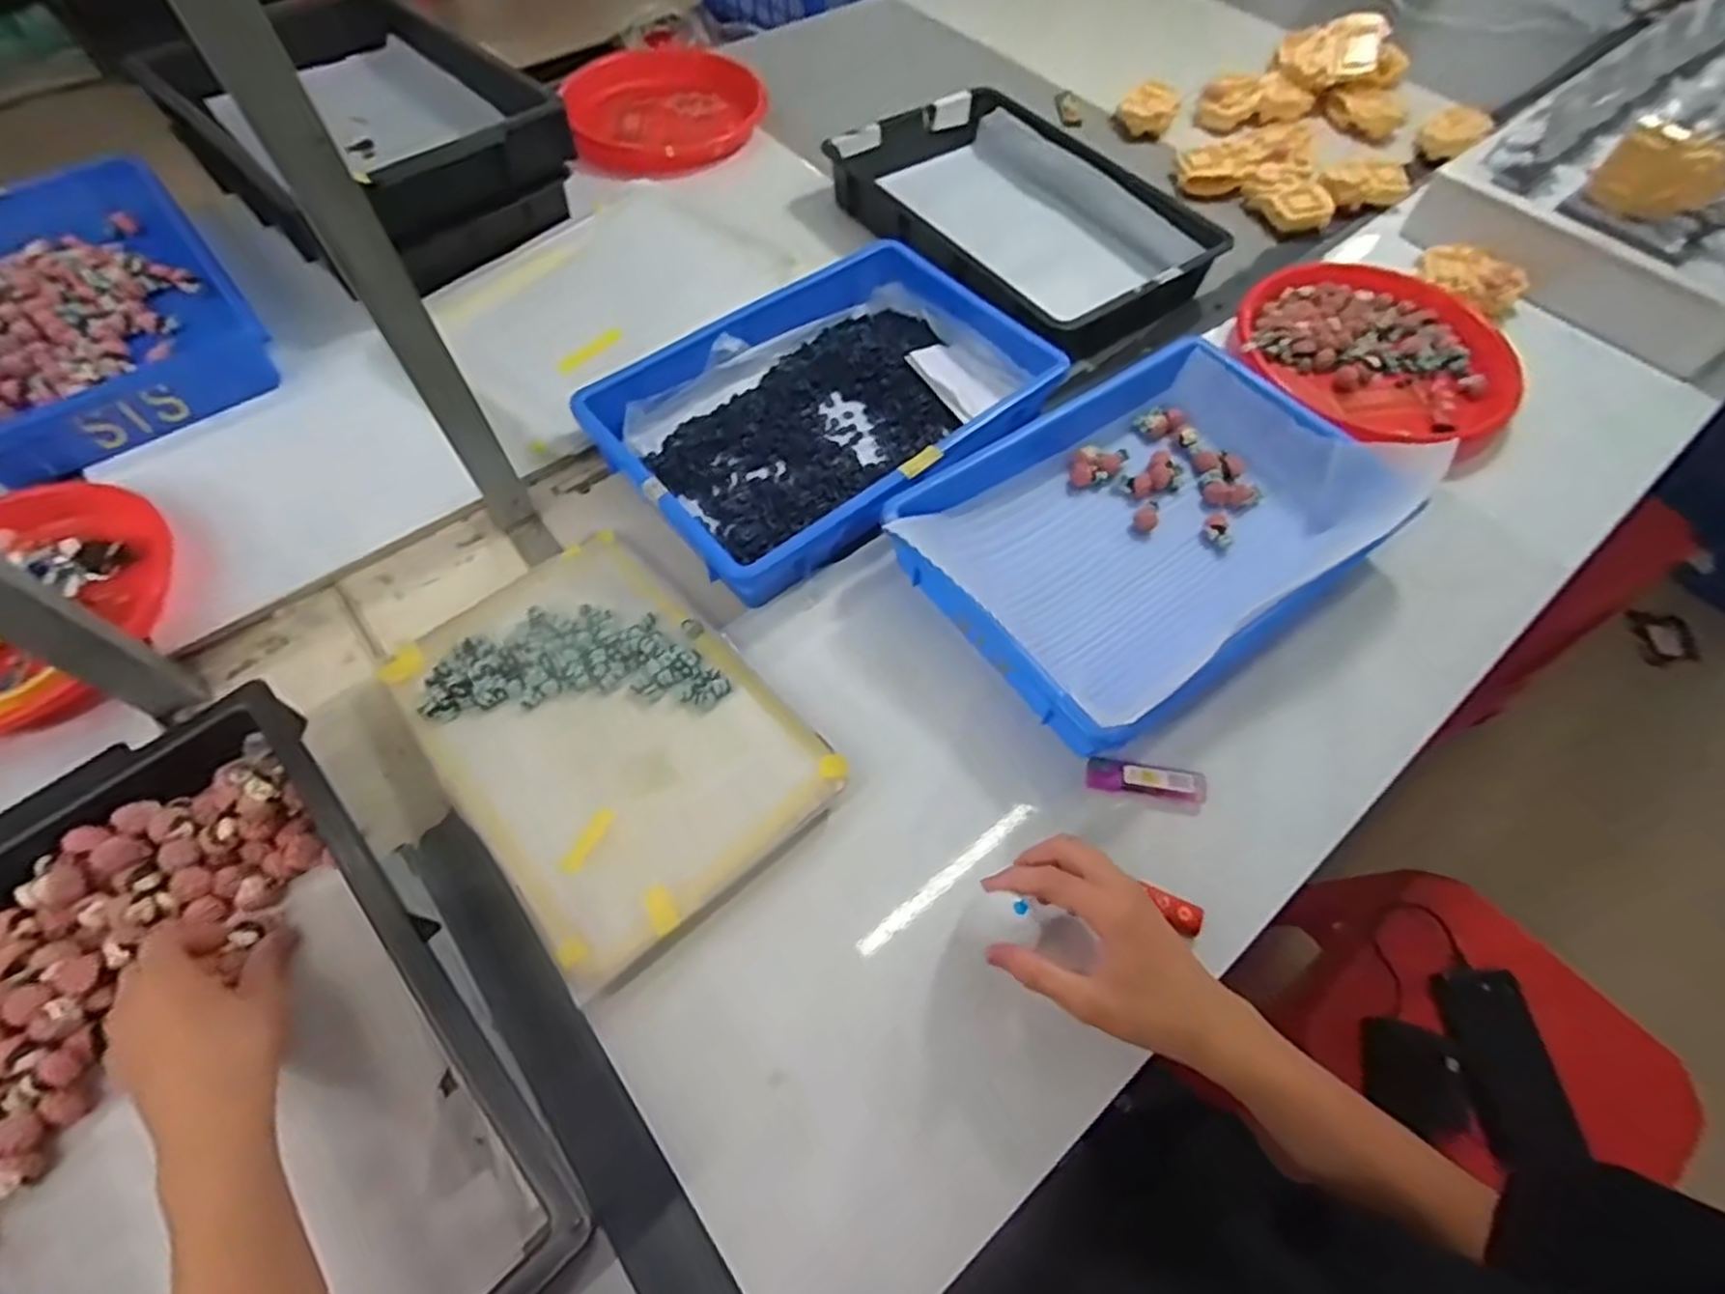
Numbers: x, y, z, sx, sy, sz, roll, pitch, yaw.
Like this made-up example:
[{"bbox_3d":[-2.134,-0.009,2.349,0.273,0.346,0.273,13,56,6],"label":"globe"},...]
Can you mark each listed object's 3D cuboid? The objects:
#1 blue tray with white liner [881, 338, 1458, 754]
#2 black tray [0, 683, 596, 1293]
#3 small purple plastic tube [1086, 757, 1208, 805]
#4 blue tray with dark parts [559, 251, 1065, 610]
[{"bbox_3d":[0.222,-0.105,0.579,0.367,0.067,0.250,-33,68,-18],"label":"blue tray with white liner"},{"bbox_3d":[-0.357,0.234,0.380,0.266,0.069,0.387,-39,70,-21],"label":"black tray"},{"bbox_3d":[0.194,0.092,0.506,0.076,0.019,0.020,10,62,3],"label":"small purple plastic tube"},{"bbox_3d":[-0.025,-0.212,0.645,0.371,0.055,0.251,-40,70,-21],"label":"blue tray with dark parts"}]

